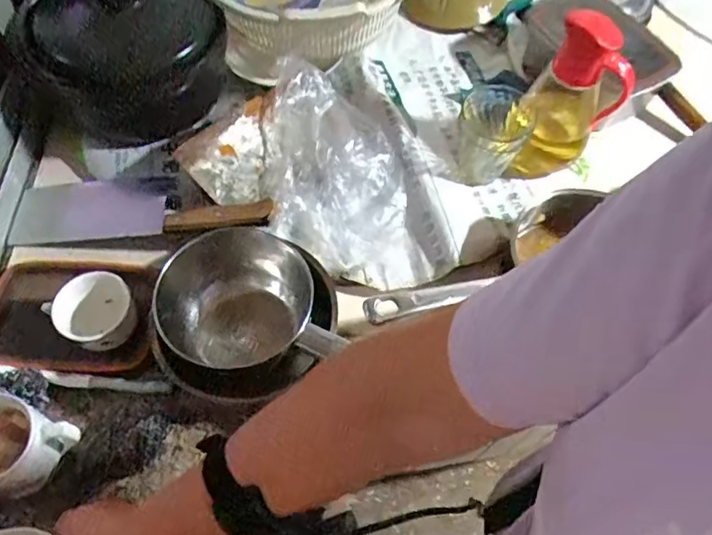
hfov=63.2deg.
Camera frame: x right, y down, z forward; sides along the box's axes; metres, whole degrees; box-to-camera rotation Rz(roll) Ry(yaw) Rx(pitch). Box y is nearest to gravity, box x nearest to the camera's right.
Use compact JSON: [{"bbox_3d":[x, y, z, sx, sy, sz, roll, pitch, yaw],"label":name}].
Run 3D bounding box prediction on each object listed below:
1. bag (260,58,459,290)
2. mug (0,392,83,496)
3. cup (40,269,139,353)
[{"bbox_3d":[-0.010,-0.107,0.656,0.179,0.072,0.264,-12,61,-10],"label":"bag"},{"bbox_3d":[-0.289,0.158,0.494,0.084,0.080,0.071,22,61,10],"label":"mug"},{"bbox_3d":[-0.252,0.049,0.570,0.069,0.051,0.076,-38,68,-22],"label":"cup"}]

